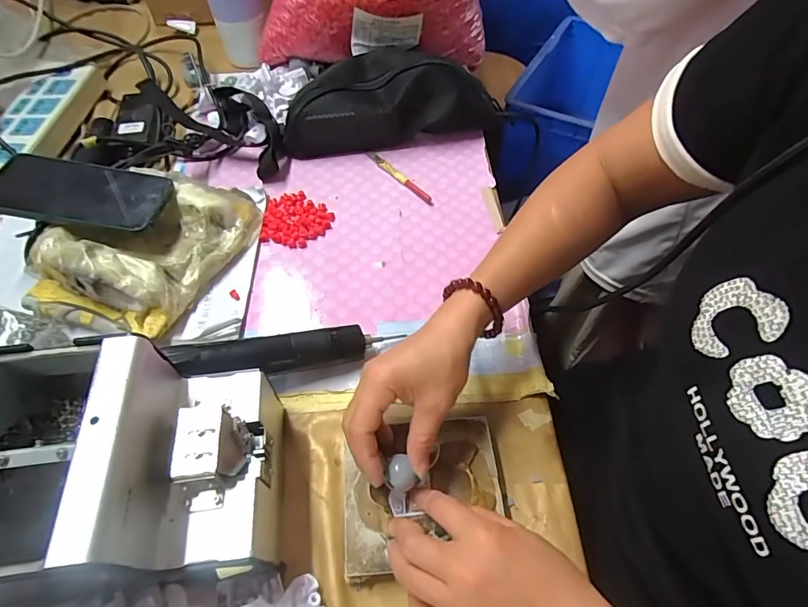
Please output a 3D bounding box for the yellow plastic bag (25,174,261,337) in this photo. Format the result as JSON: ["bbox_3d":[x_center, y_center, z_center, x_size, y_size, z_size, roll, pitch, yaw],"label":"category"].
[{"bbox_3d":[-0.261,-0.065,0.469,0.170,0.066,0.204,16,58,11],"label":"yellow plastic bag"}]

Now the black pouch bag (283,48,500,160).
[{"bbox_3d":[-0.025,-0.257,0.574,0.259,0.082,0.095,-11,57,-6],"label":"black pouch bag"}]

